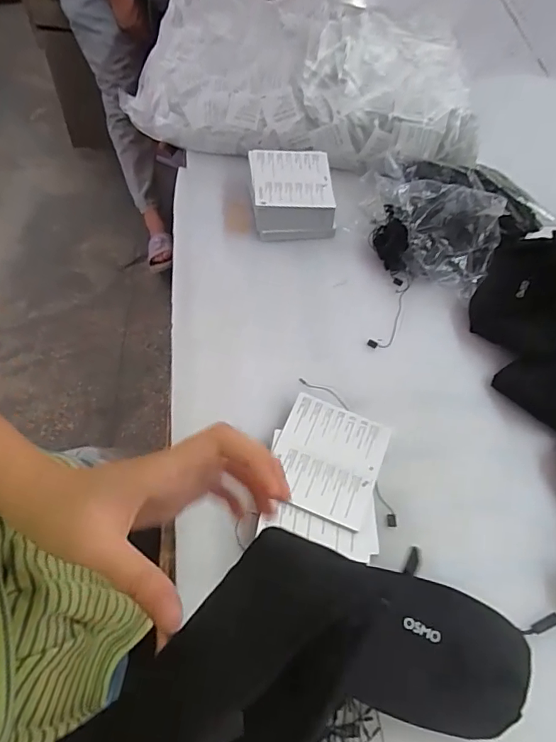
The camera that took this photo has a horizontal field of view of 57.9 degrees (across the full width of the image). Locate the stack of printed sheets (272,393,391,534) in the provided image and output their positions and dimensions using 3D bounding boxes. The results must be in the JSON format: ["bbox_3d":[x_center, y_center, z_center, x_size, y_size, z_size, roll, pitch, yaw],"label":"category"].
[{"bbox_3d":[0.043,0.075,0.434,0.088,0.011,0.099,21,59,9],"label":"stack of printed sheets"}]

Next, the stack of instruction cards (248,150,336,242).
[{"bbox_3d":[0.014,-0.208,0.591,0.090,0.048,0.106,-4,59,-7],"label":"stack of instruction cards"}]

